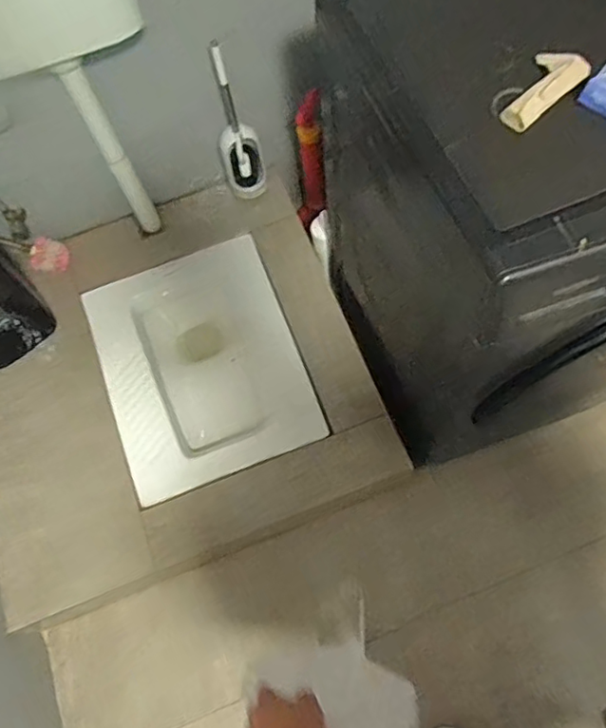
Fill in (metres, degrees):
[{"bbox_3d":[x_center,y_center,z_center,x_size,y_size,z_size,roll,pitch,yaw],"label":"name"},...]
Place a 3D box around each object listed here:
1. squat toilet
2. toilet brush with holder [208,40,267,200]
[{"bbox_3d":[-0.248,0.007,1.490,0.467,0.209,0.615,-22,66,-5],"label":"squat toilet"},{"bbox_3d":[-0.164,-0.571,1.415,0.104,0.395,0.113,-2,66,4],"label":"toilet brush with holder"}]

